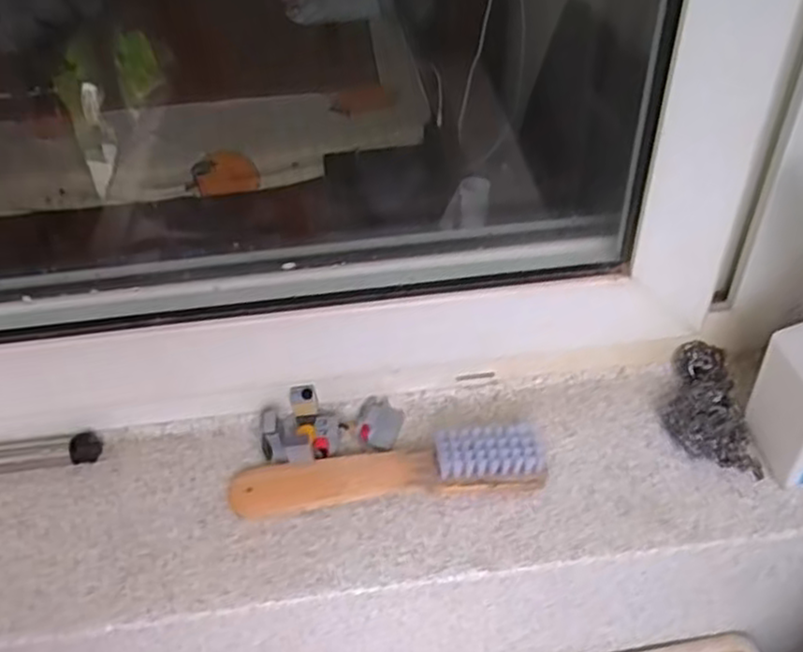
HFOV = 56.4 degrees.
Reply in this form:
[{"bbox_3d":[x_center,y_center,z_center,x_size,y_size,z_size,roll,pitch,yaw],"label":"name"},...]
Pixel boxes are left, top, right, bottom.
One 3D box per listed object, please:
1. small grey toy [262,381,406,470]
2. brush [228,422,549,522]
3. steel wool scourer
[{"bbox_3d":[-0.047,0.067,0.517,0.097,0.031,0.047,-14,43,-12],"label":"small grey toy"},{"bbox_3d":[-0.009,0.092,0.486,0.202,0.037,0.033,-5,42,-3],"label":"brush"},{"bbox_3d":[0.209,0.057,0.518,0.050,0.024,0.099,-2,42,1],"label":"steel wool scourer"}]

